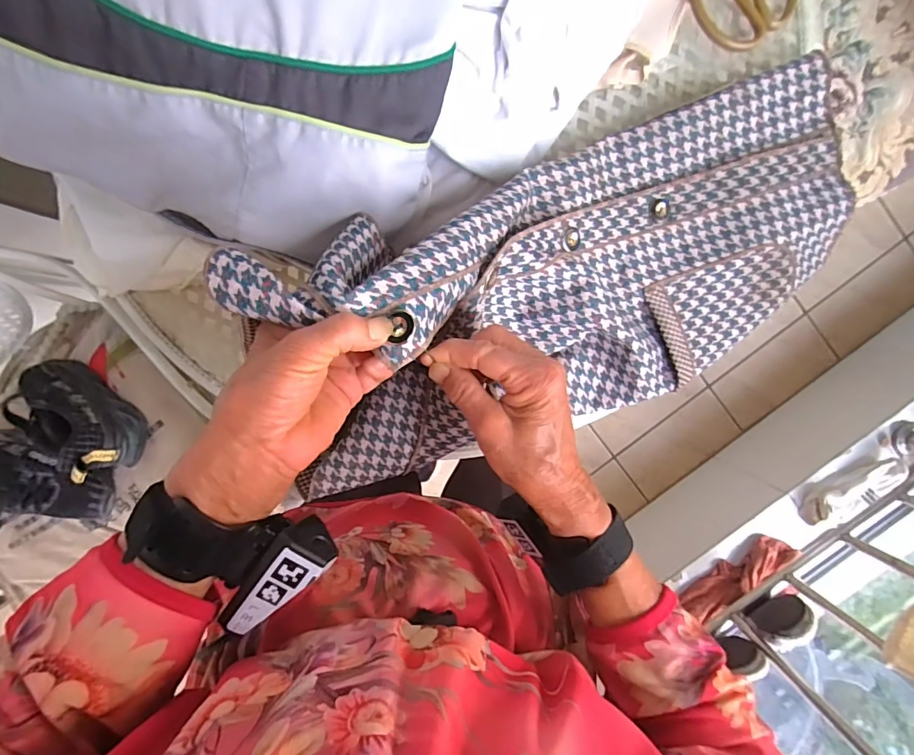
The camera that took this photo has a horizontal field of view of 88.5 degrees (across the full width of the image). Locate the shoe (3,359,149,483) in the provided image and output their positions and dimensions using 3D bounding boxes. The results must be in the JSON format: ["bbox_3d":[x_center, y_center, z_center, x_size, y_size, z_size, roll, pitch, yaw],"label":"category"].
[{"bbox_3d":[-0.485,0.047,0.586,0.215,0.088,0.078,35,98,19],"label":"shoe"}]

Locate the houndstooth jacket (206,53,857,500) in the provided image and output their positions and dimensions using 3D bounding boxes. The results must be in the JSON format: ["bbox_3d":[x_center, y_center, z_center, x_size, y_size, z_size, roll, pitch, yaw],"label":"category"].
[{"bbox_3d":[0.106,-0.072,0.382,0.497,0.139,0.217,-23,98,-15],"label":"houndstooth jacket"}]

